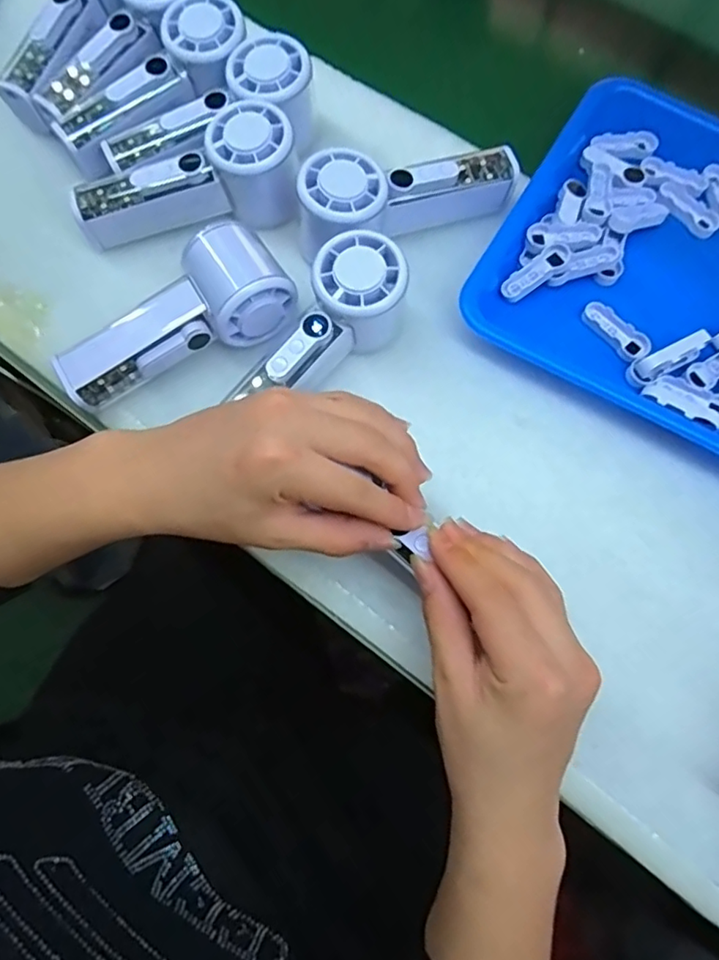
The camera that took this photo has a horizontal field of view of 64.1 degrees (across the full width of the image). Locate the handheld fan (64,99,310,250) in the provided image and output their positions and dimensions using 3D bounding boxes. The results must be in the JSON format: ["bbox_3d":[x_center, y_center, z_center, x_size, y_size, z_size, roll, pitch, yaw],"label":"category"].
[{"bbox_3d":[-0.116,-0.198,0.393,0.150,0.050,0.057,-24,76,-7],"label":"handheld fan"}]

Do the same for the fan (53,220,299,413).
[{"bbox_3d":[-0.121,-0.104,0.369,0.154,0.058,0.059,-26,76,-8],"label":"fan"}]

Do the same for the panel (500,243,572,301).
[{"bbox_3d":[0.123,-0.143,0.399,0.052,0.006,0.017,-36,88,3],"label":"panel"}]

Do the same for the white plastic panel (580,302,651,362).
[{"bbox_3d":[0.175,-0.102,0.392,0.019,0.008,0.050,-39,78,-11],"label":"white plastic panel"}]

